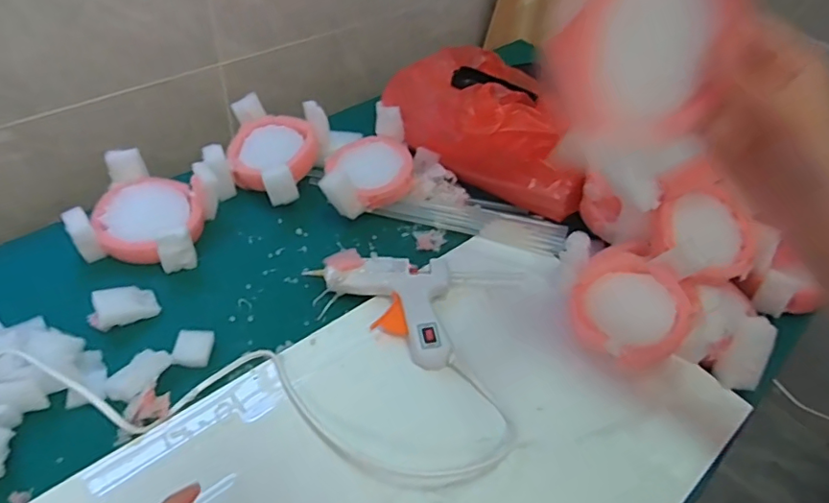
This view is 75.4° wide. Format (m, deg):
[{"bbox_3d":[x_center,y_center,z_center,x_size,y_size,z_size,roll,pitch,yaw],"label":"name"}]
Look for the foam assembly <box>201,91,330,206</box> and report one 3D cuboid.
[{"bbox_3d":[-0.170,-0.111,0.615,0.115,0.067,0.123,15,47,7],"label":"foam assembly"}]

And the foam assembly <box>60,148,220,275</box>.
[{"bbox_3d":[-0.267,-0.041,0.546,0.119,0.053,0.122,8,46,0],"label":"foam assembly"}]

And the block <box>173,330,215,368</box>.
[{"bbox_3d":[-0.189,0.083,0.461,0.028,0.014,0.031,-1,47,-8],"label":"block"}]

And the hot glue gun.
[{"bbox_3d":[-0.013,0.038,0.507,0.149,0.023,0.089,32,51,21],"label":"hot glue gun"}]

